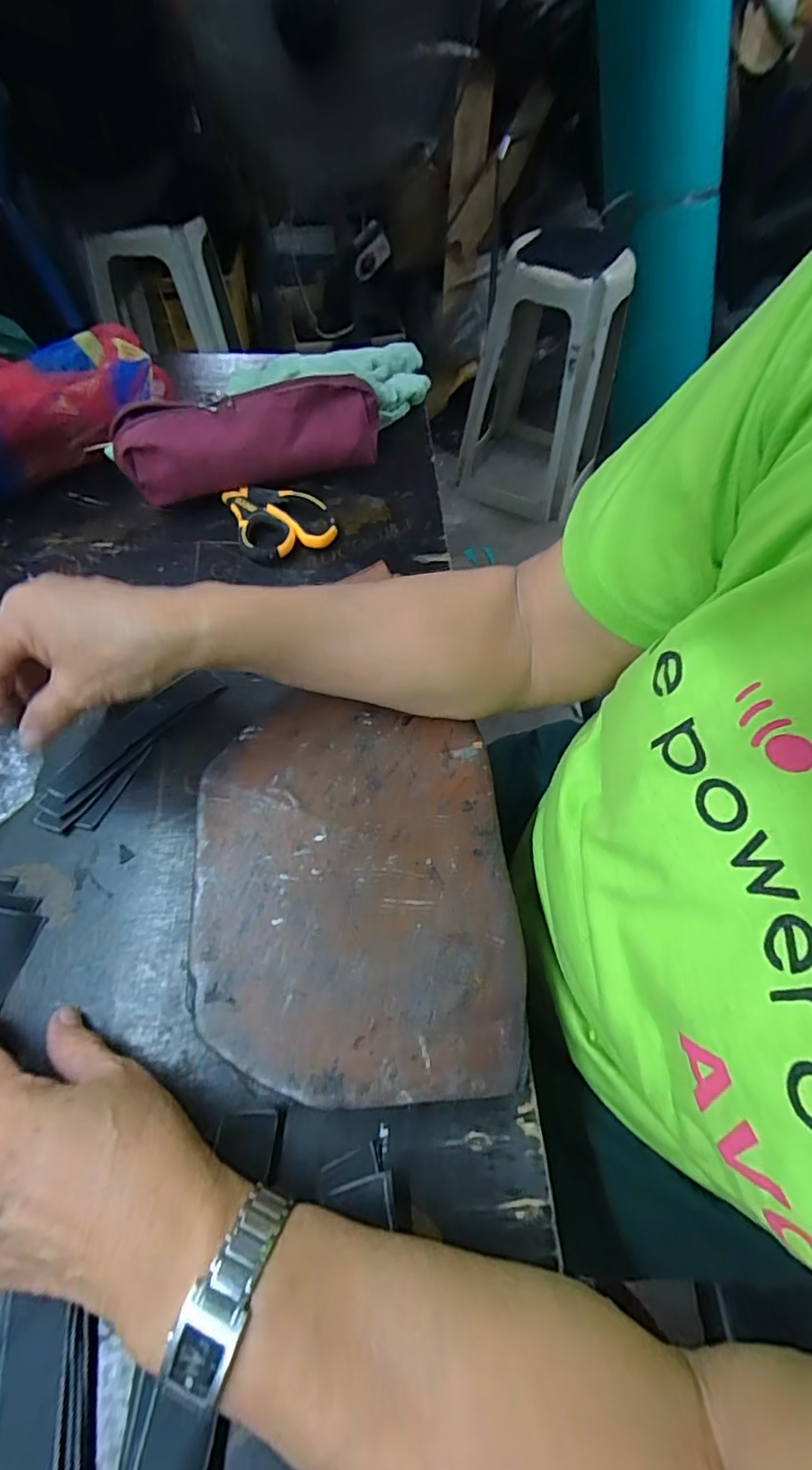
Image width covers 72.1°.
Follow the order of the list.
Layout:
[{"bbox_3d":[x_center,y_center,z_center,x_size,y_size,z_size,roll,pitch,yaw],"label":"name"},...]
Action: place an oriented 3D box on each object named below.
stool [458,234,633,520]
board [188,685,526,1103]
[{"bbox_3d":[0.365,-0.931,1.466,0.336,0.581,0.384,19,60,9],"label":"stool"},{"bbox_3d":[-0.030,0.079,0.322,0.169,0.023,0.221,-4,59,-4],"label":"board"}]

